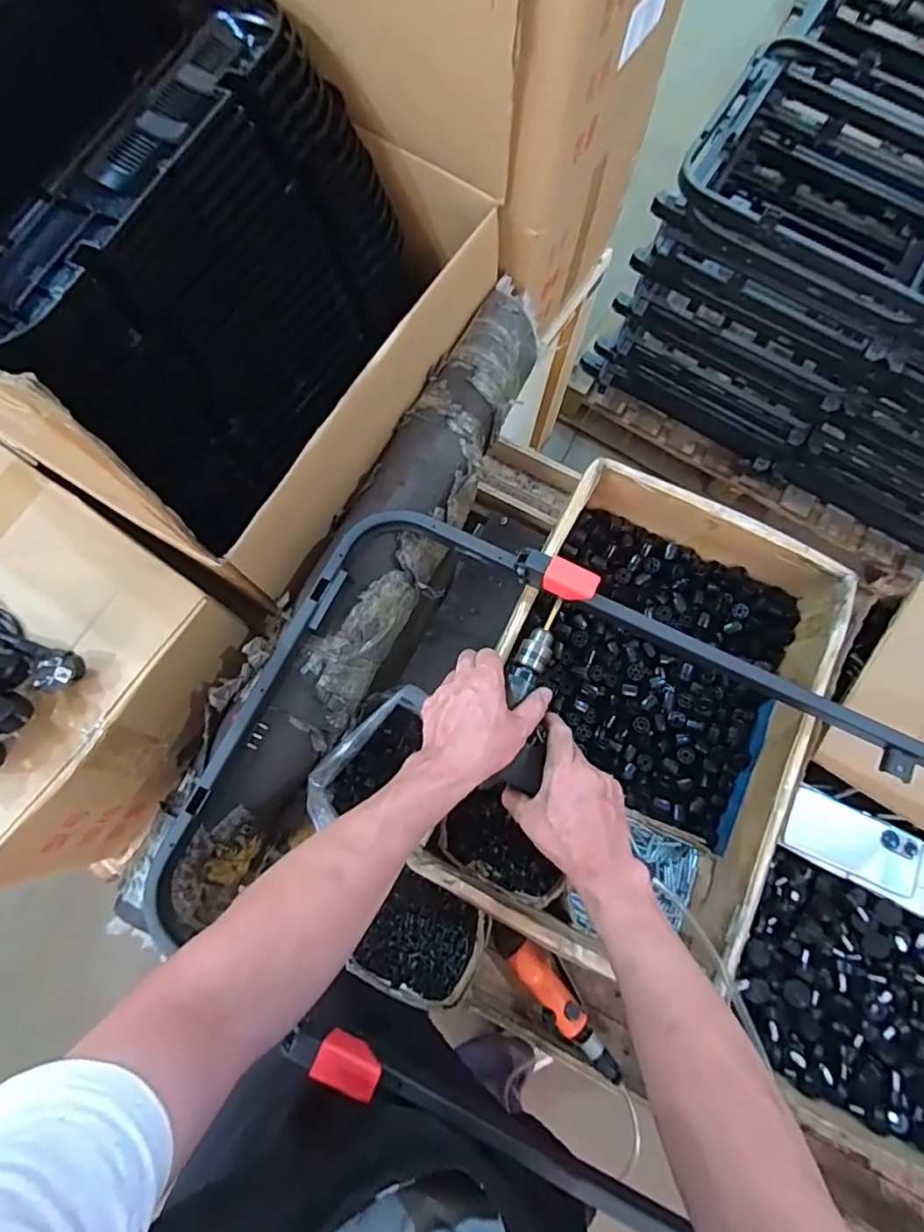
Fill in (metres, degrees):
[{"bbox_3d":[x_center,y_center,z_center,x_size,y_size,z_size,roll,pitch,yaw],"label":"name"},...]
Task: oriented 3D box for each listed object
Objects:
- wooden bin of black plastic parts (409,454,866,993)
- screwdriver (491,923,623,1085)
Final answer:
[{"bbox_3d":[0.211,0.114,0.685,0.354,0.142,0.538,23,76,5],"label":"wooden bin of black plastic parts"},{"bbox_3d":[0.114,0.483,0.709,0.051,0.038,0.211,-34,79,-9],"label":"screwdriver"}]

